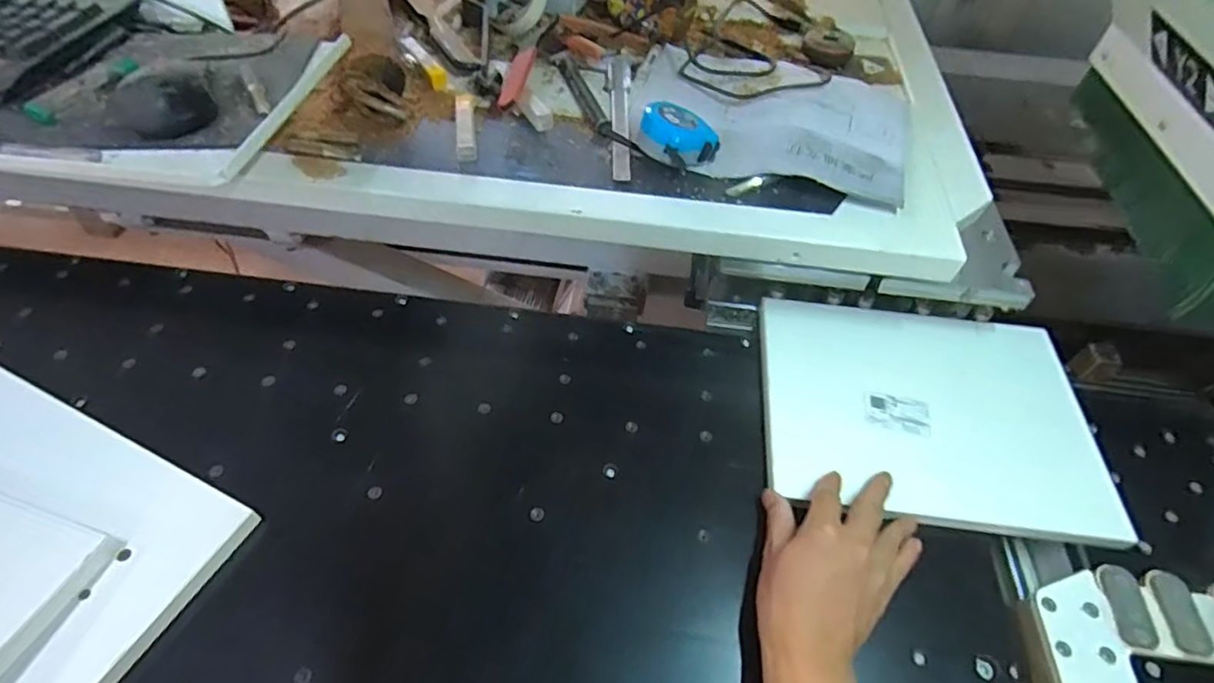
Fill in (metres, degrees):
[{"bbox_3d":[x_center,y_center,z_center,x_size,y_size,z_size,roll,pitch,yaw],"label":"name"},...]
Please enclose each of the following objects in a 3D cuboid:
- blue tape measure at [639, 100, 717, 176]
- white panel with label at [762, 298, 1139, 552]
[{"bbox_3d":[0.069,-0.199,0.591,0.067,0.041,0.054,38,59,25],"label":"blue tape measure"},{"bbox_3d":[0.303,0.060,0.574,0.300,0.021,0.228,6,51,2],"label":"white panel with label"}]

